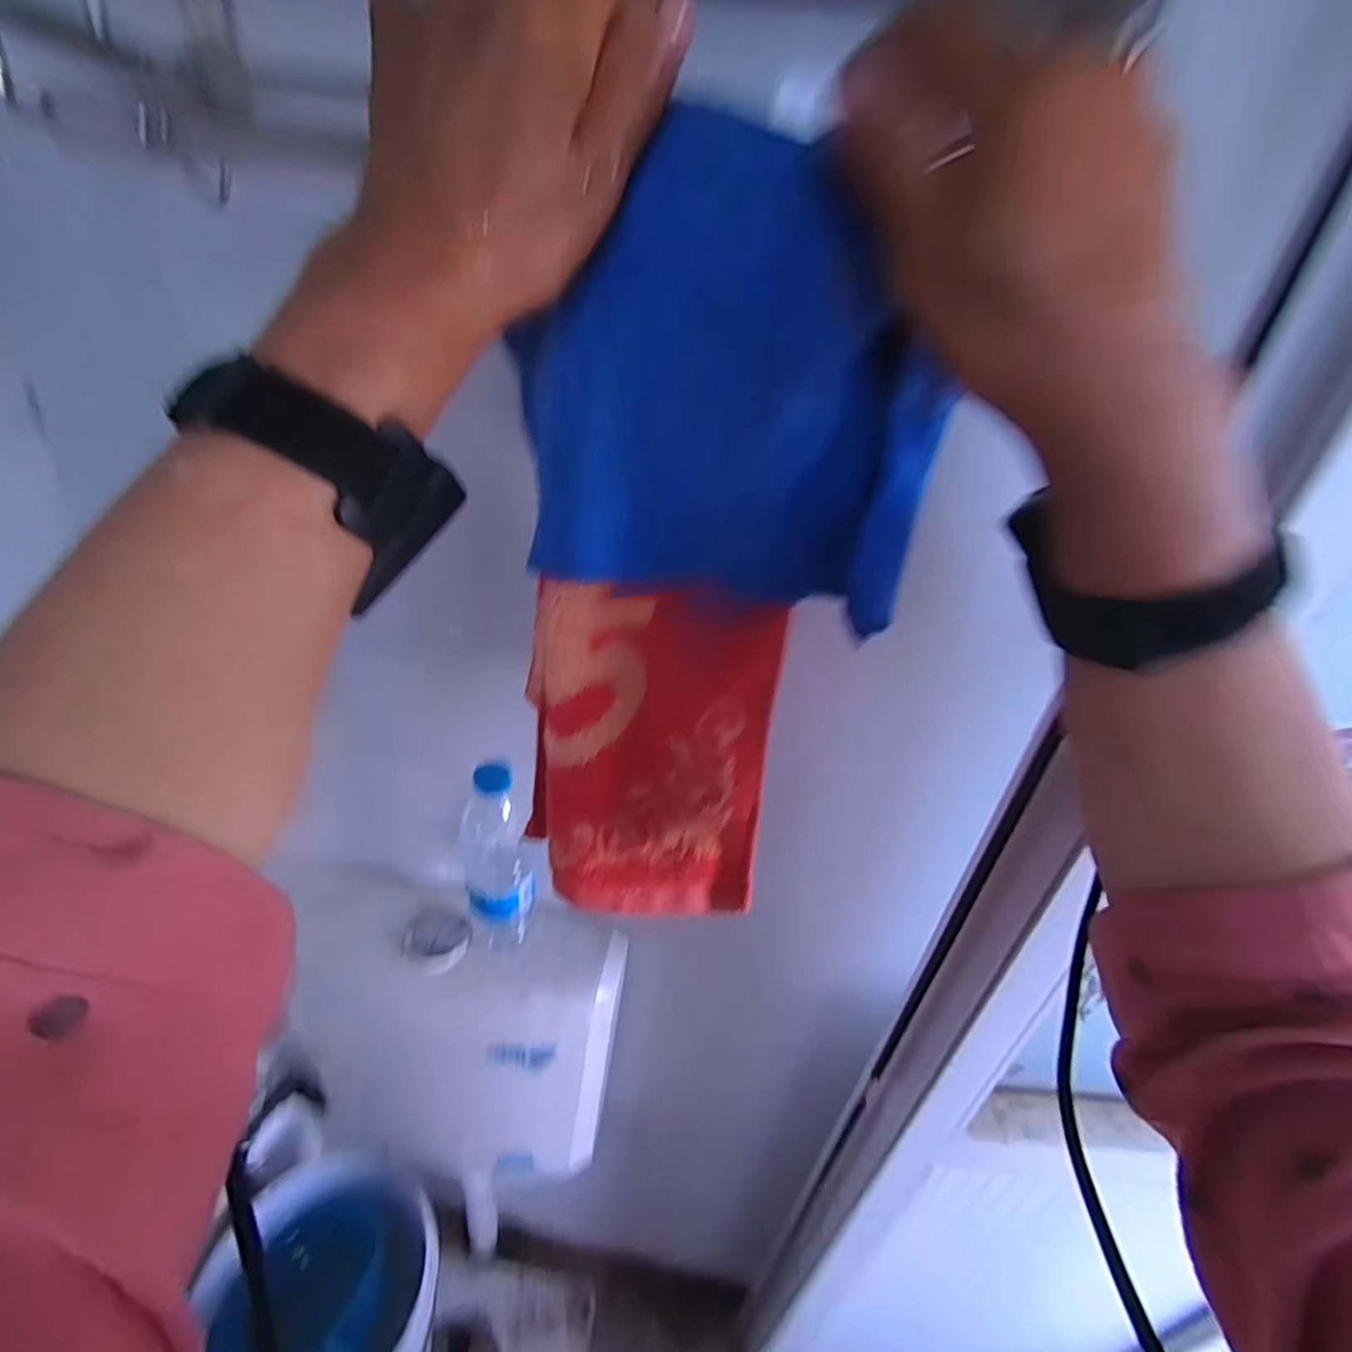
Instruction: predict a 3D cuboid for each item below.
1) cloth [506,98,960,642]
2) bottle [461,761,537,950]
[{"bbox_3d":[0.022,-0.107,0.224,0.163,0.155,0.030,10,29,5],"label":"cloth"},{"bbox_3d":[-0.168,0.172,0.551,0.061,0.218,0.060,-5,31,-21],"label":"bottle"}]

